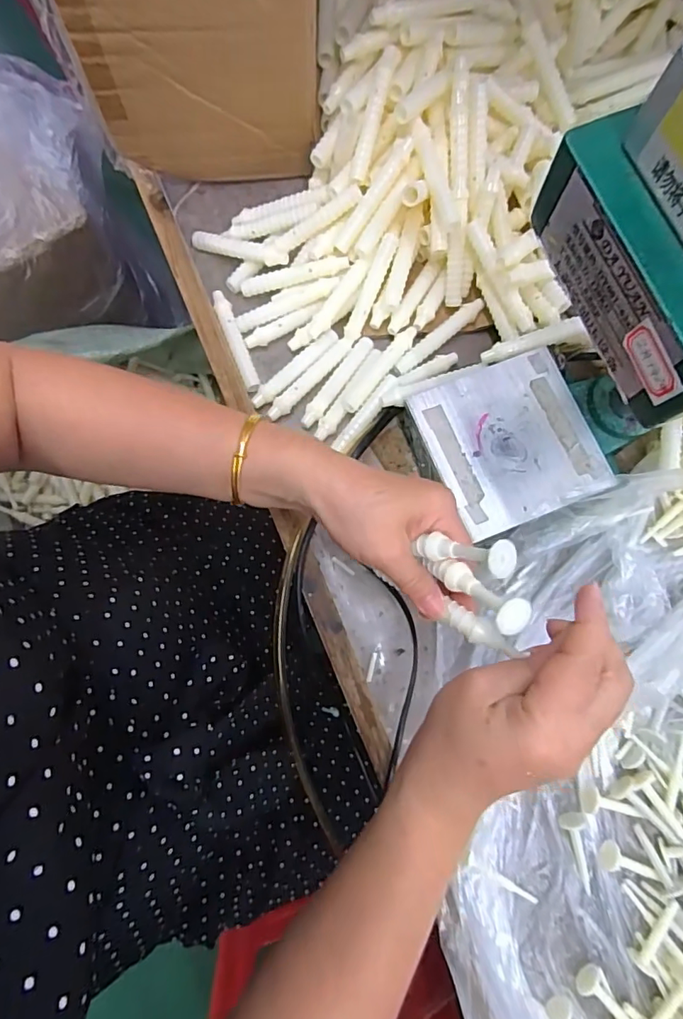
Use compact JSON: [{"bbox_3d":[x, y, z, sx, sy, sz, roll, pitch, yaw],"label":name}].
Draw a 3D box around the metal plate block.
[{"bbox_3d":[0.122,-0.049,0.383,0.123,0.024,0.120,-21,79,-4],"label":"metal plate block"}]

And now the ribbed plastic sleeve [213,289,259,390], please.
[{"bbox_3d":[-0.092,-0.149,0.434,0.014,0.013,0.083,-21,79,-4],"label":"ribbed plastic sleeve"}]

